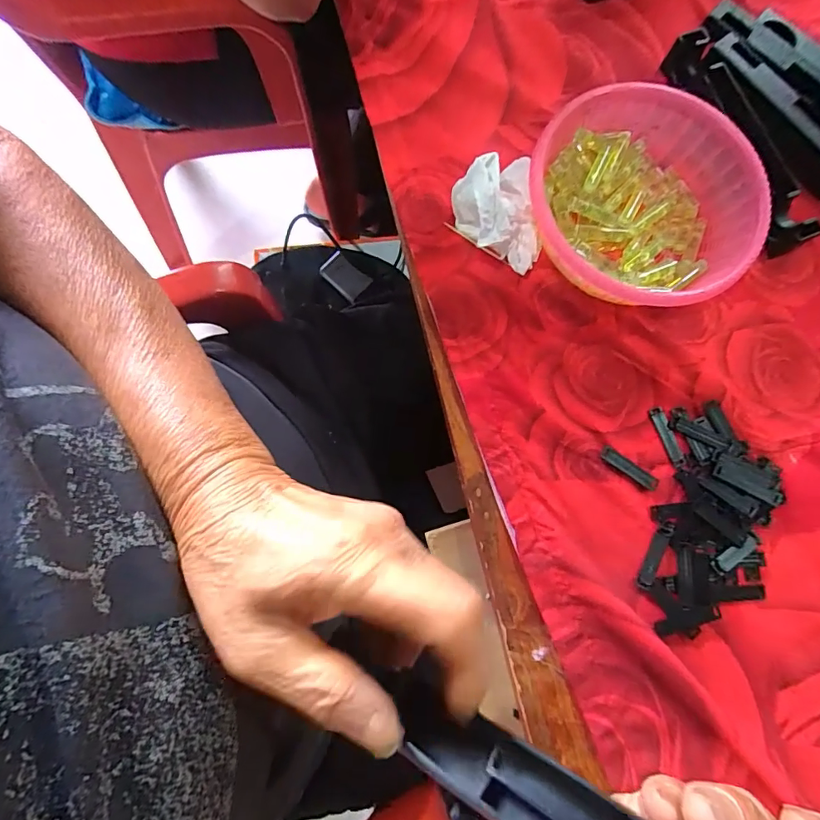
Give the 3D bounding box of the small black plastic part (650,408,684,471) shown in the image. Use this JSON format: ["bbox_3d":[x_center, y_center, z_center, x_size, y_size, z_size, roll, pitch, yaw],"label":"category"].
[{"bbox_3d":[0.191,0.020,0.346,0.008,0.004,0.046,-19,80,-7],"label":"small black plastic part"}]

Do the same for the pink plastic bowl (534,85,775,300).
[{"bbox_3d":[0.173,-0.154,0.352,0.160,0.046,0.164,1,79,-3],"label":"pink plastic bowl"}]

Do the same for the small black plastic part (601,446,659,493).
[{"bbox_3d":[0.159,0.043,0.339,0.045,0.004,0.011,36,79,4],"label":"small black plastic part"}]

